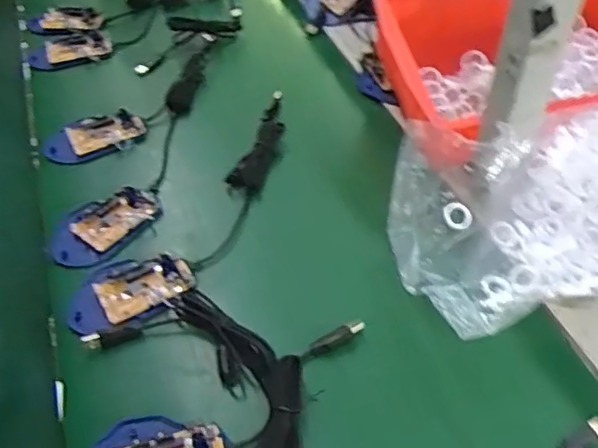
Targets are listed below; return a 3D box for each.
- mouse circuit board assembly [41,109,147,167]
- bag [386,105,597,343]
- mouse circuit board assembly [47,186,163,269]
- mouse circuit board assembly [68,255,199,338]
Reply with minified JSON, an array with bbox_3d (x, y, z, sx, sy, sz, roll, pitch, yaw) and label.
[{"bbox_3d":[-0.230,-0.099,0.662,0.108,0.016,0.060,-18,50,-17],"label":"mouse circuit board assembly"},{"bbox_3d":[0.250,-0.012,0.523,0.324,0.087,0.187,-10,48,-10],"label":"bag"},{"bbox_3d":[-0.188,-0.001,0.570,0.069,0.020,0.107,29,53,24],"label":"mouse circuit board assembly"},{"bbox_3d":[-0.149,0.056,0.515,0.106,0.021,0.071,-24,52,-22],"label":"mouse circuit board assembly"}]

